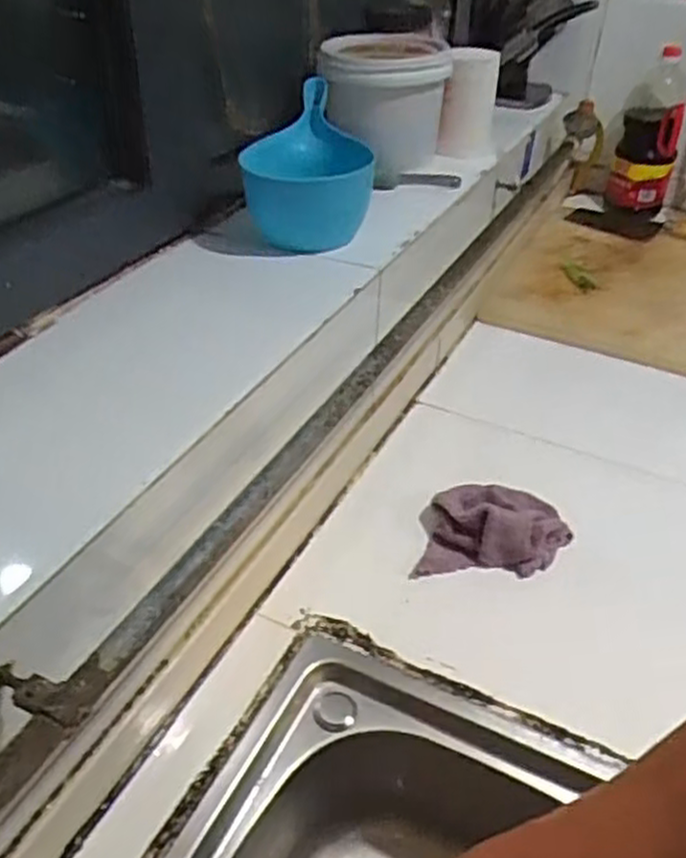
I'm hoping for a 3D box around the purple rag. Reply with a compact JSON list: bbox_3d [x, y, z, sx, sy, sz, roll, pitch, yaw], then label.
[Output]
[{"bbox_3d":[0.156,0.102,0.797,0.150,0.061,0.097,1,38,-1],"label":"purple rag"}]

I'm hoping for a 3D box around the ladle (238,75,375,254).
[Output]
[{"bbox_3d":[-0.041,-0.292,0.846,0.130,0.129,0.217,0,38,-3],"label":"ladle"}]

